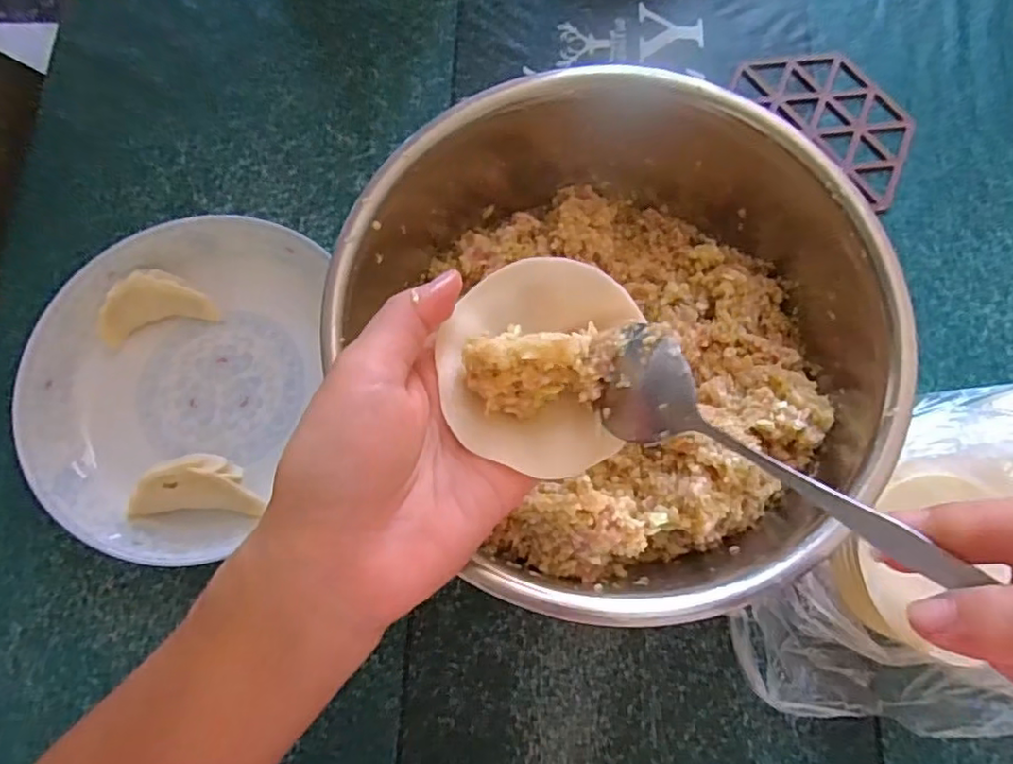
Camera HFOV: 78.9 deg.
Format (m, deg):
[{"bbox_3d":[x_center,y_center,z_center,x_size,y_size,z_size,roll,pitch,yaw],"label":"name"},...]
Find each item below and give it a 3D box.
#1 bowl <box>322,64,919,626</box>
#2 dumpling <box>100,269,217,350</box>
[{"bbox_3d":[0.051,-0.022,0.325,0.250,0.111,0.234,0,75,1],"label":"bowl"},{"bbox_3d":[-0.212,-0.047,0.366,0.064,0.024,0.033,-17,75,-4],"label":"dumpling"}]

